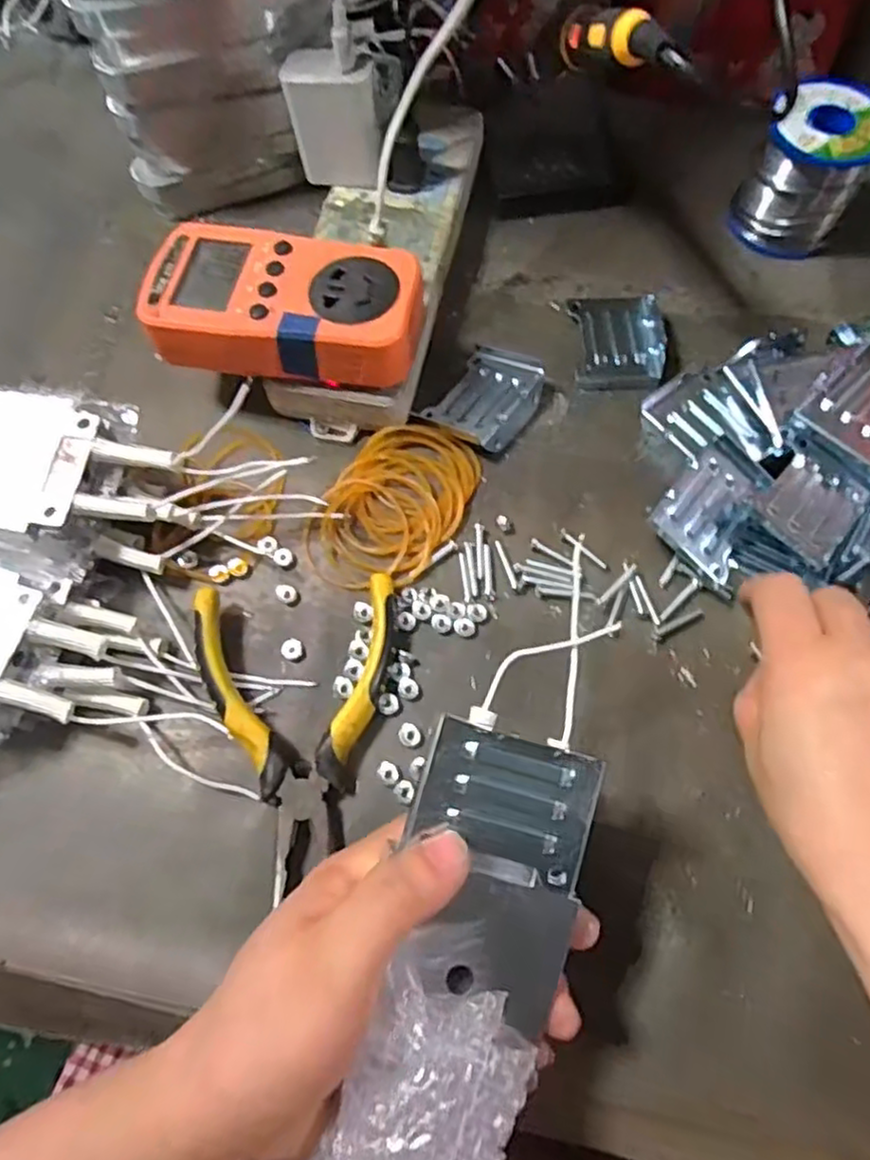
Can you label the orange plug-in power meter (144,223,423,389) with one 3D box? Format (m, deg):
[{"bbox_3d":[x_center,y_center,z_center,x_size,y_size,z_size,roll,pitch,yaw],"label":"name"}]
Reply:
[{"bbox_3d":[-0.070,-0.132,0.330,0.126,0.028,0.067,8,68,4],"label":"orange plug-in power meter"}]

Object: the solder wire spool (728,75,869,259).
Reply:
[{"bbox_3d":[0.217,-0.237,0.399,0.059,0.065,0.059,0,67,1],"label":"solder wire spool"}]

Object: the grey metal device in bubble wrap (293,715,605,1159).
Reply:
[{"bbox_3d":[-0.006,0.154,0.217,0.065,0.042,0.213,23,81,10],"label":"grey metal device in bubble wrap"}]

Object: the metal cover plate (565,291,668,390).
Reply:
[{"bbox_3d":[0.102,-0.133,0.383,0.049,0.011,0.063,1,67,1],"label":"metal cover plate"}]

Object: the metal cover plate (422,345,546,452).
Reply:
[{"bbox_3d":[0.029,-0.099,0.365,0.047,0.013,0.060,36,72,15],"label":"metal cover plate"}]

